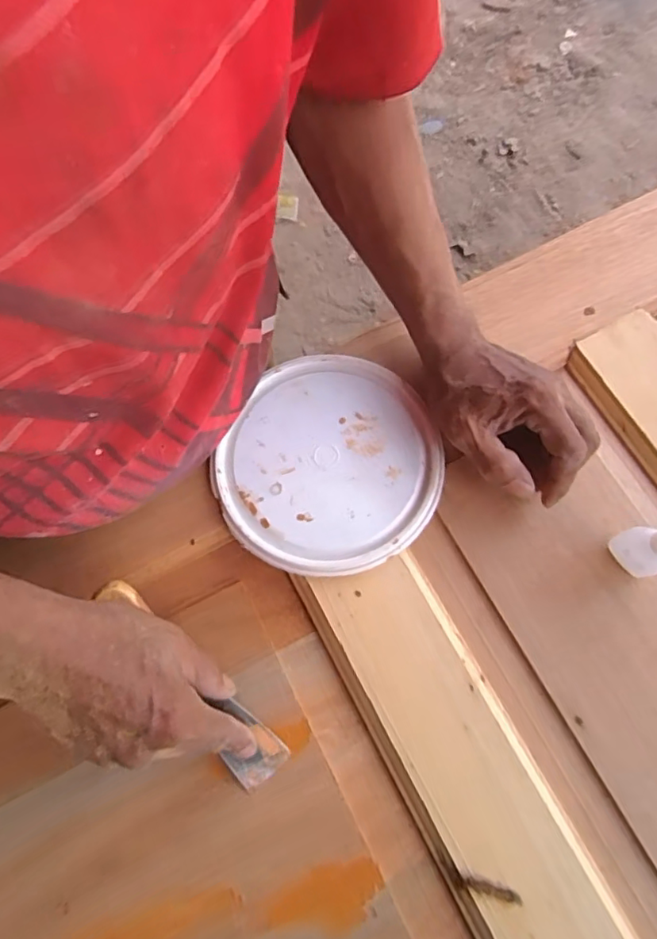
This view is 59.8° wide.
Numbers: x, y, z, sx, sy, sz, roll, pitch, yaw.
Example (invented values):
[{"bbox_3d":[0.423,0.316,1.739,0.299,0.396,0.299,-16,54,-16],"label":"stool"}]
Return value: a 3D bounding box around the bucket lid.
[{"bbox_3d":[0.002,-0.004,0.447,0.163,0.015,0.169,0,72,1],"label":"bucket lid"}]

